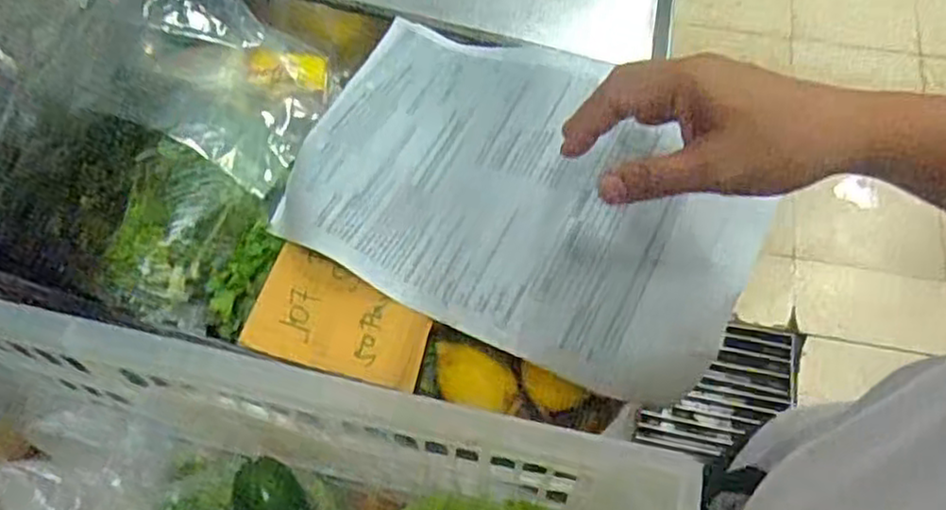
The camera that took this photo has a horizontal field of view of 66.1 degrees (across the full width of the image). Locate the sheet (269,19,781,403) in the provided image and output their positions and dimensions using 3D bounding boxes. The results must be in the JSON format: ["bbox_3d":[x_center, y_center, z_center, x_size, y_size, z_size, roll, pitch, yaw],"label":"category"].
[{"bbox_3d":[0.033,-0.052,0.508,0.317,0.043,0.218,26,66,13],"label":"sheet"}]

